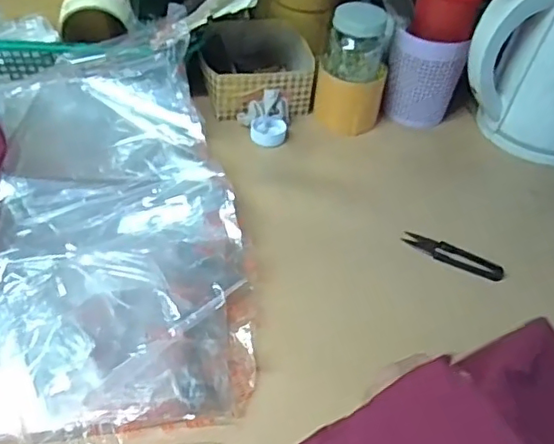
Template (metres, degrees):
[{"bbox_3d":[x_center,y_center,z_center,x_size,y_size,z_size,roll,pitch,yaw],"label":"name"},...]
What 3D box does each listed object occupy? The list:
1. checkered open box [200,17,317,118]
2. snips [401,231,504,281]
[{"bbox_3d":[-0.028,-0.199,0.756,0.136,0.056,0.148,-3,46,-10],"label":"checkered open box"},{"bbox_3d":[0.176,0.033,0.586,0.100,0.007,0.026,26,48,18],"label":"snips"}]

